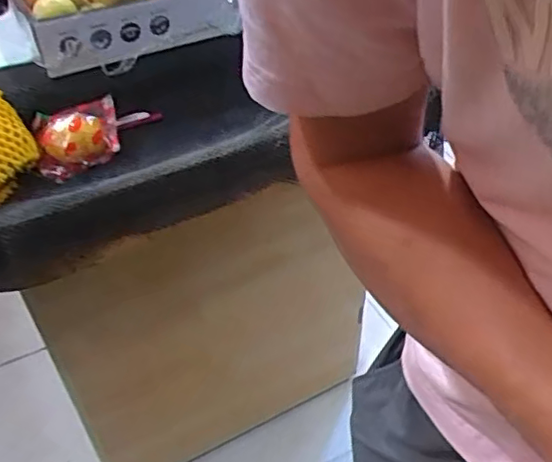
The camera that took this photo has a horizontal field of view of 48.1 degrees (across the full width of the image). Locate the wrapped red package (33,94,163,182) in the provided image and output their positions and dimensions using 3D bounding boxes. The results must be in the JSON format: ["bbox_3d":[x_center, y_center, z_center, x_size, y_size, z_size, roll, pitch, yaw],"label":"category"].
[{"bbox_3d":[-0.225,-0.115,0.776,0.165,0.093,0.045,-17,13,-10],"label":"wrapped red package"}]

